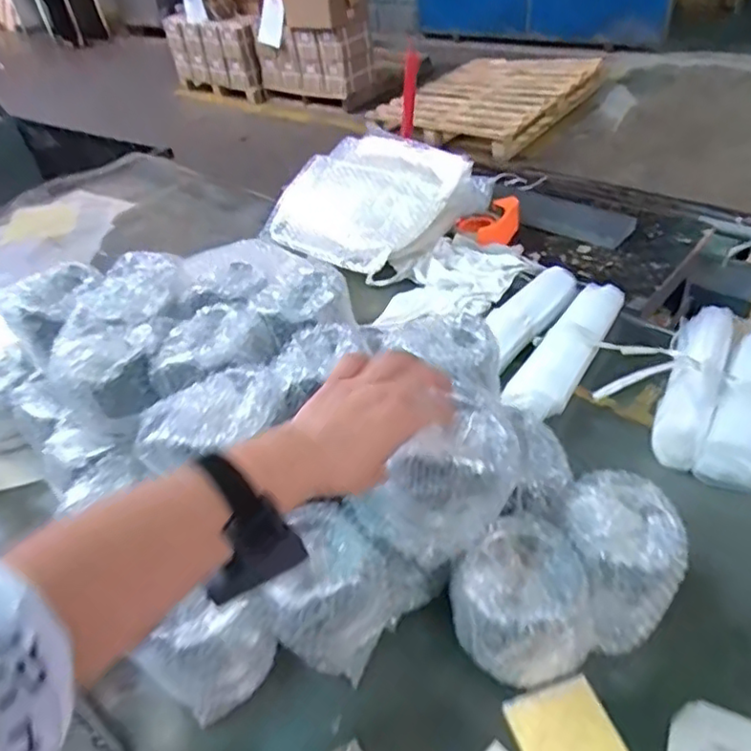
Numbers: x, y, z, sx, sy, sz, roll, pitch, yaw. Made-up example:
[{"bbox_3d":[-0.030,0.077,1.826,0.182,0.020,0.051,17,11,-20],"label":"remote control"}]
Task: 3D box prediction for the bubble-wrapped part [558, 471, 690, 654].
[{"bbox_3d":[0.227,0.173,0.593,0.106,0.108,0.133,-10,40,-3],"label":"bubble-wrapped part"}]

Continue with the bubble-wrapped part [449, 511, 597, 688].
[{"bbox_3d":[0.127,0.204,0.562,0.112,0.113,0.104,-4,40,4],"label":"bubble-wrapped part"}]

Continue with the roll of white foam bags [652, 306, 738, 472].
[{"bbox_3d":[0.397,0.005,0.781,0.072,0.068,0.239,17,45,26],"label":"roll of white foam bags"}]

